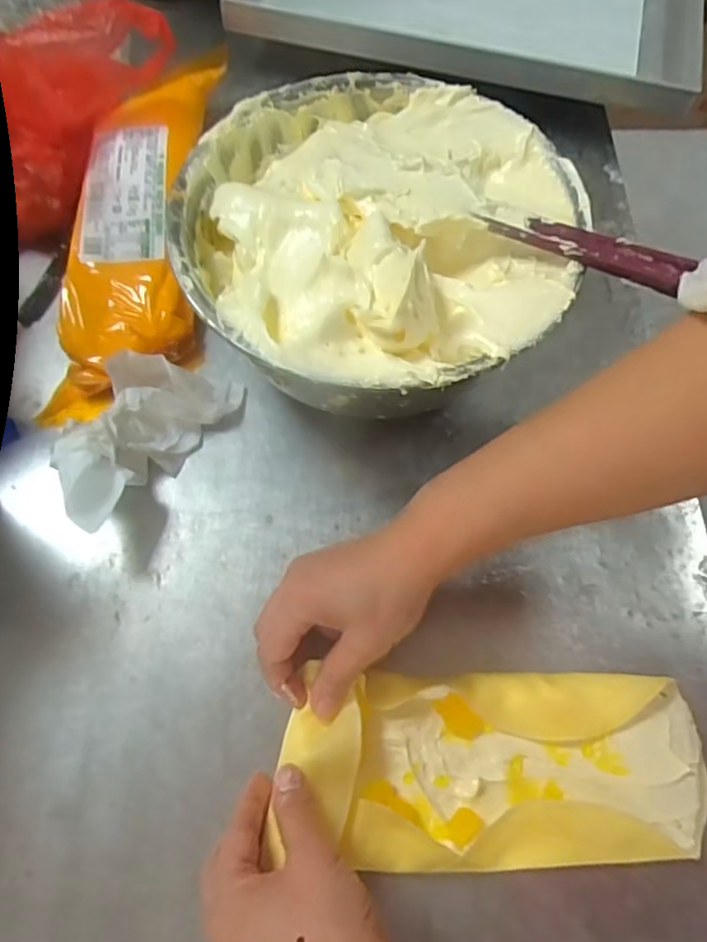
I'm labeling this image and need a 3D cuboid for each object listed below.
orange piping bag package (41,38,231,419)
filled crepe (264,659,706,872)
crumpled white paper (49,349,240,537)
[{"bbox_3d":[-0.169,-0.207,0.520,0.105,0.074,0.362,2,64,-3],"label":"orange piping bag package"},{"bbox_3d":[0.082,0.166,0.358,0.235,0.026,0.099,1,61,-5],"label":"filled crepe"},{"bbox_3d":[-0.148,-0.028,0.434,0.073,0.055,0.150,26,51,12],"label":"crumpled white paper"}]

